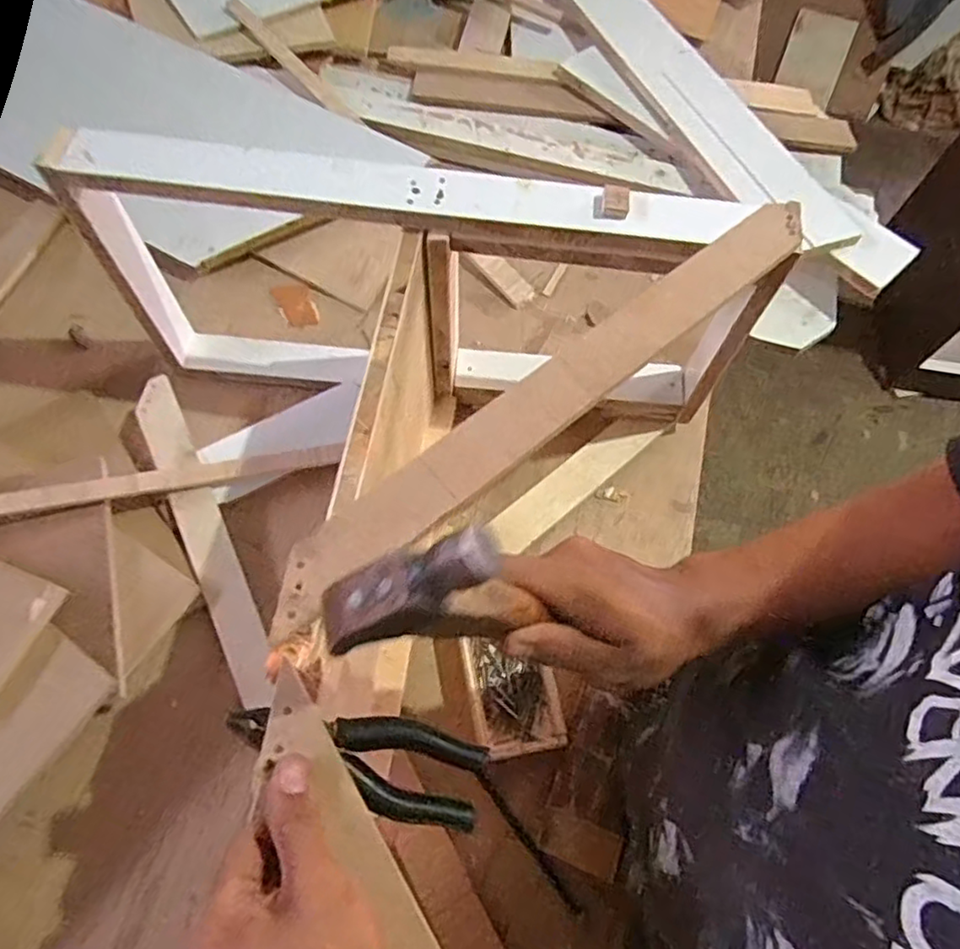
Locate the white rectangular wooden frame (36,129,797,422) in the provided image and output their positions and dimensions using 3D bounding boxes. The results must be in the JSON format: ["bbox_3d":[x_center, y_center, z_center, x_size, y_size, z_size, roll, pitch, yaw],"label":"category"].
[{"bbox_3d":[-0.049,-0.177,0.625,0.602,0.264,0.058,8,64,0],"label":"white rectangular wooden frame"}]

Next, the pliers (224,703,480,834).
[{"bbox_3d":[-0.068,0.159,0.368,0.146,0.015,0.051,23,64,-8],"label":"pliers"}]

